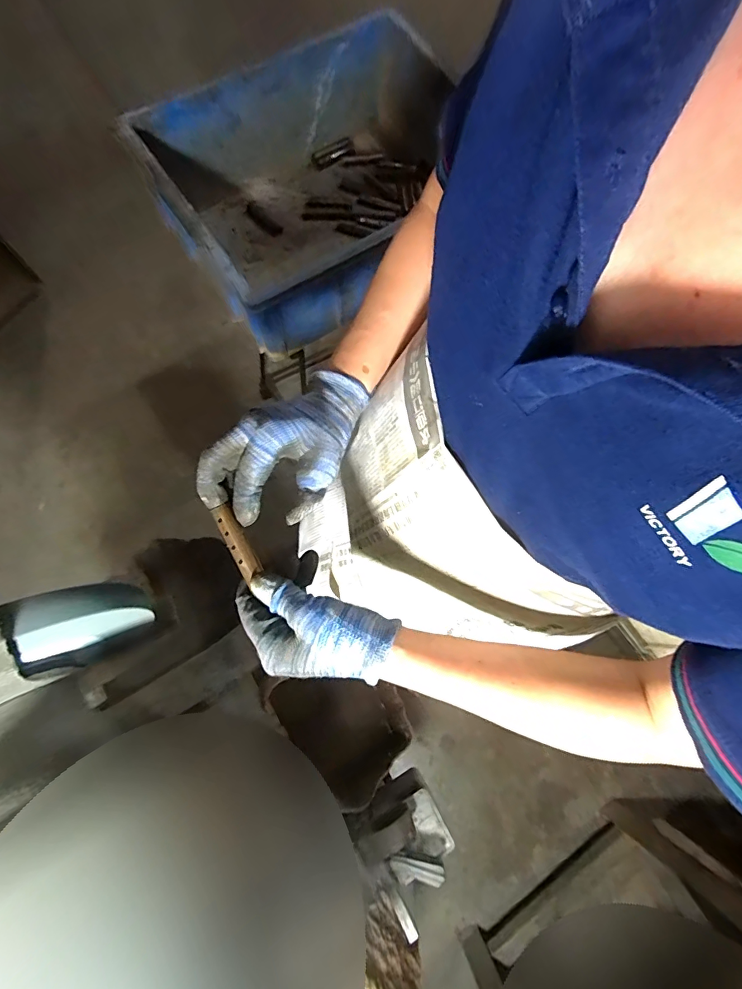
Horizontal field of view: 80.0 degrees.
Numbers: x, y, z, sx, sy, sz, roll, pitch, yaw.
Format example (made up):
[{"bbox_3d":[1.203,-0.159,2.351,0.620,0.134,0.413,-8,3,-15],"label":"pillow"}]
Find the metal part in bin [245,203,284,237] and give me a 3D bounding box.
[{"bbox_3d":[-0.192,-0.484,0.781,0.073,0.005,0.028,42,84,-6],"label":"metal part in bin"}]

